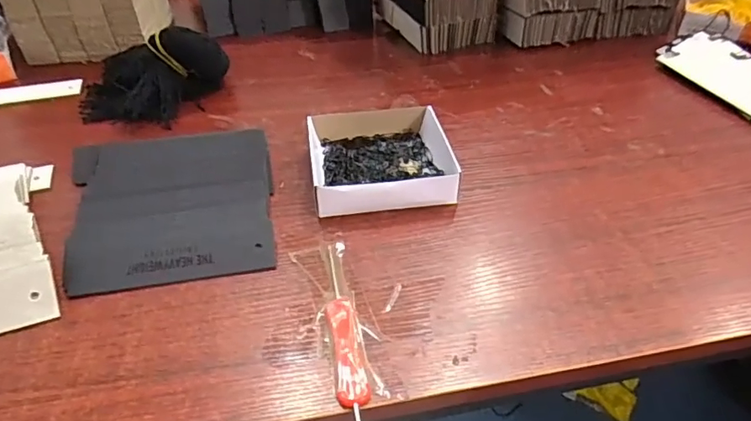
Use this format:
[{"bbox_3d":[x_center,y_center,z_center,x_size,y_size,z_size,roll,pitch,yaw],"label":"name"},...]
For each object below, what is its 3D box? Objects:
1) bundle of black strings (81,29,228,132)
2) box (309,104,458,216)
[{"bbox_3d":[-0.209,-0.127,0.474,0.138,0.063,0.097,-22,45,-21],"label":"bundle of black strings"},{"bbox_3d":[0.005,-0.043,0.397,0.109,0.029,0.110,-7,42,-6],"label":"box"}]

